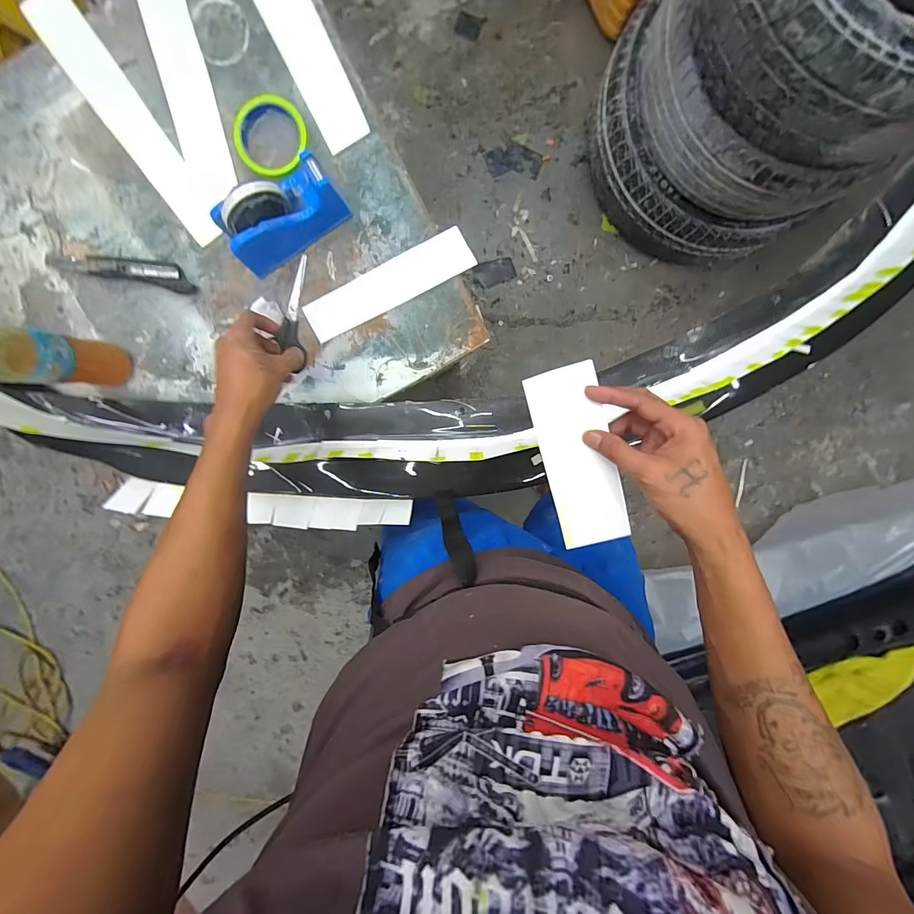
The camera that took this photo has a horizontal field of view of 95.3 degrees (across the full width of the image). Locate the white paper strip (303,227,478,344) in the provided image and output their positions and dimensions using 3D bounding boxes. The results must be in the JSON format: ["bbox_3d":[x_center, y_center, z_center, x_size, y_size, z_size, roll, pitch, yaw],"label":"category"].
[{"bbox_3d":[-0.097,-0.244,0.592,0.246,0.007,0.059,-25,95,5],"label":"white paper strip"}]

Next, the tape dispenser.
[{"bbox_3d":[-0.228,-0.313,0.534,0.155,0.104,0.063,-33,95,4],"label":"tape dispenser"}]

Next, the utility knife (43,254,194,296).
[{"bbox_3d":[-0.471,-0.267,0.585,0.212,0.014,0.037,12,97,-1],"label":"utility knife"}]

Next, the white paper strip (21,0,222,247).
[{"bbox_3d":[-0.445,-0.458,0.566,0.059,0.009,0.354,-34,97,4],"label":"white paper strip"}]

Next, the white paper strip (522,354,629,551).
[{"bbox_3d":[0.112,0.001,0.386,0.063,0.007,0.166,-14,96,11],"label":"white paper strip"}]

